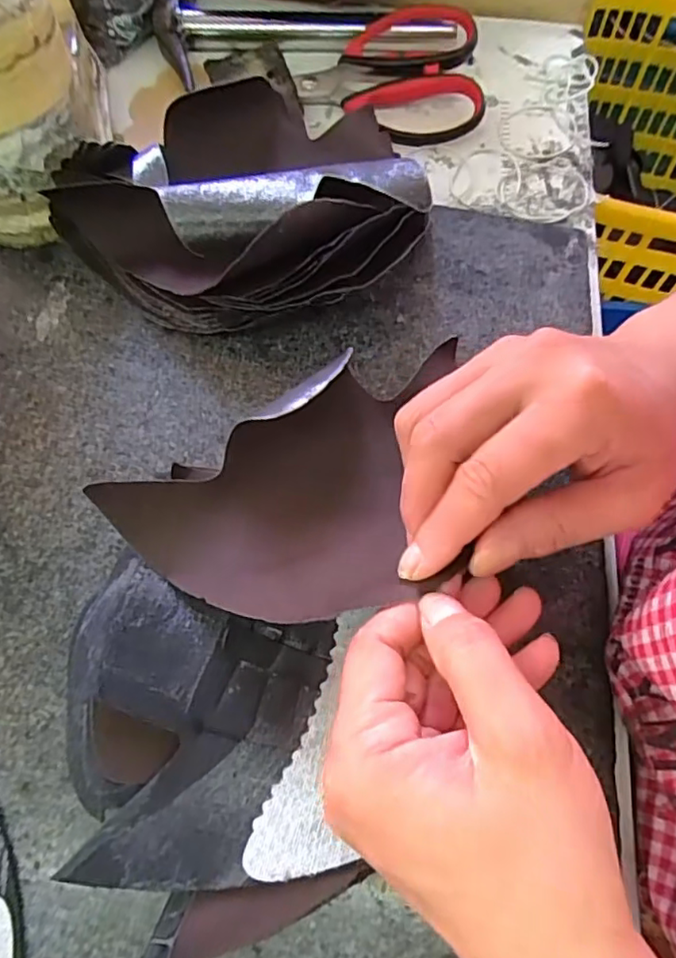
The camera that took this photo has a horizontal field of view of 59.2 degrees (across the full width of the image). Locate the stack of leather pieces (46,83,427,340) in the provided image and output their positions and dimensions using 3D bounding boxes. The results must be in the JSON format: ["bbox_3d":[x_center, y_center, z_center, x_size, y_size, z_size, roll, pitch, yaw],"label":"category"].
[{"bbox_3d":[-0.042,-0.143,0.329,0.203,0.054,0.151,-23,71,-11],"label":"stack of leather pieces"}]

